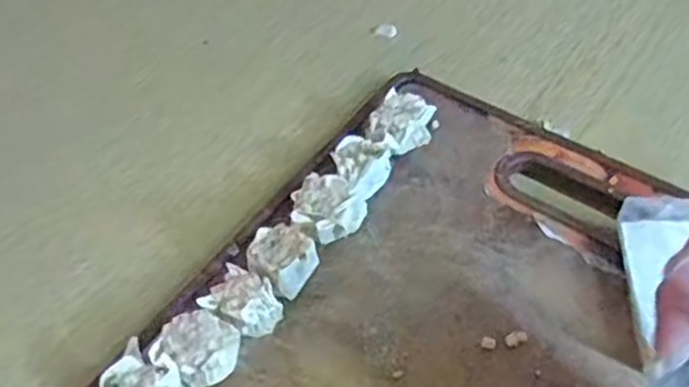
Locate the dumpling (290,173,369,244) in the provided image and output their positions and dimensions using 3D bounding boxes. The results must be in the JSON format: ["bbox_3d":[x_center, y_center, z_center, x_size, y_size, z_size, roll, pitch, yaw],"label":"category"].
[{"bbox_3d":[-0.008,0.009,0.392,0.038,0.024,0.032,1,49,3],"label":"dumpling"}]

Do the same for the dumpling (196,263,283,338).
[{"bbox_3d":[-0.049,0.054,0.357,0.034,0.022,0.027,21,53,19],"label":"dumpling"}]

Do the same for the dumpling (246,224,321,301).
[{"bbox_3d":[-0.032,0.034,0.372,0.030,0.024,0.031,19,52,18],"label":"dumpling"}]

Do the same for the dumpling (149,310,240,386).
[{"bbox_3d":[-0.069,0.074,0.341,0.031,0.024,0.031,-1,49,1],"label":"dumpling"}]

